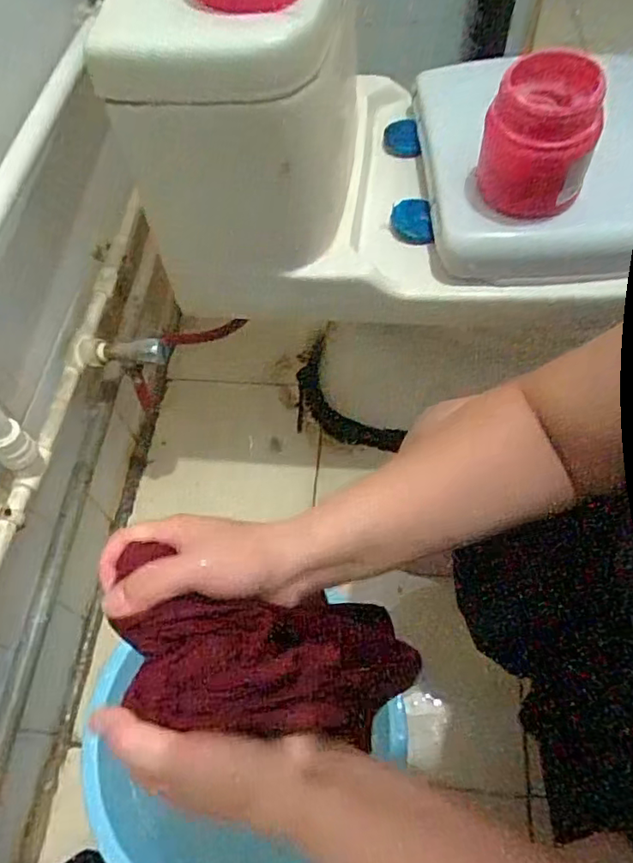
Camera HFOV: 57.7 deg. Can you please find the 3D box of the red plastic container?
[{"bbox_3d":[0.207,-0.277,0.535,0.096,0.108,0.103,13,61,12],"label":"red plastic container"}]

